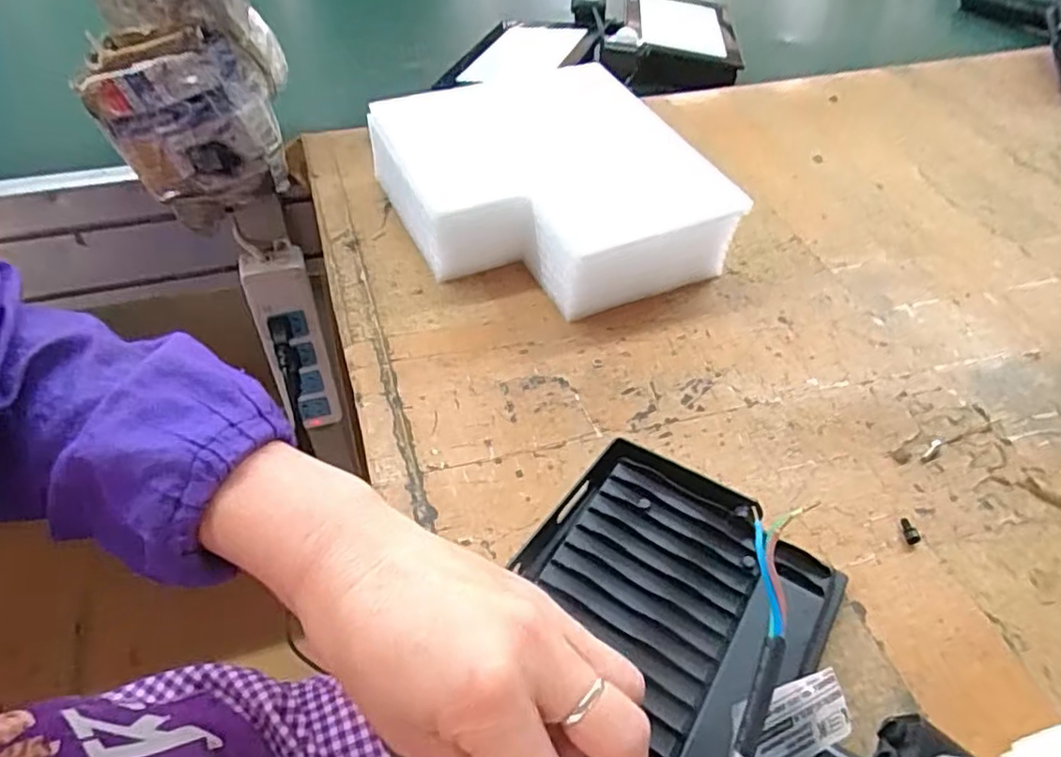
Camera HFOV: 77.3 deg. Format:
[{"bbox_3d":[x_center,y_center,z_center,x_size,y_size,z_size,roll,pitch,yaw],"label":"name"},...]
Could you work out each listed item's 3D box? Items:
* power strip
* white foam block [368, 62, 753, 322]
[{"bbox_3d":[-0.239,-0.034,0.672,0.057,0.211,0.039,-17,52,-18],"label":"power strip"},{"bbox_3d":[0.009,-0.139,0.482,0.203,0.074,0.208,-15,51,-17],"label":"white foam block"}]

